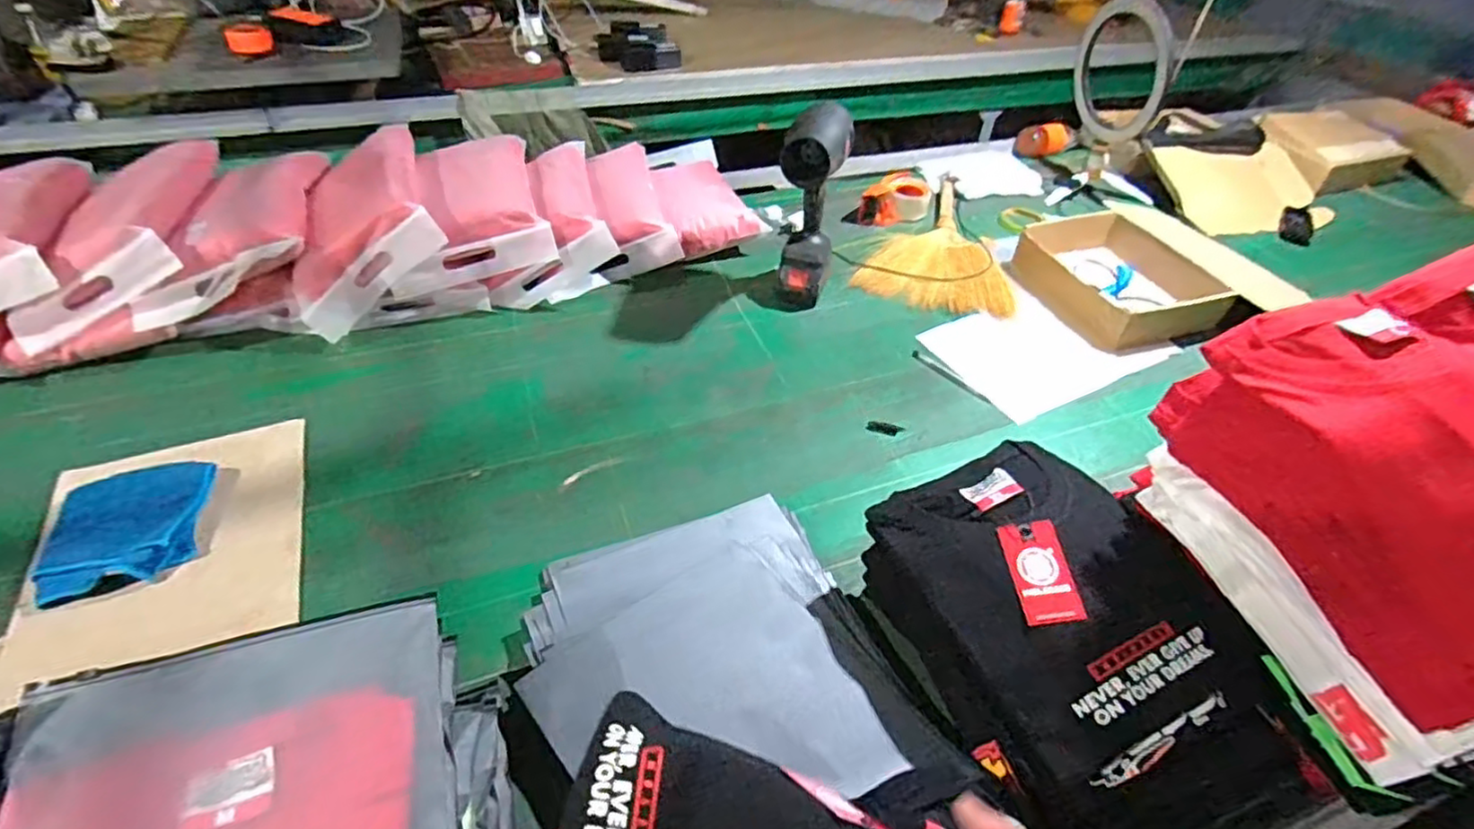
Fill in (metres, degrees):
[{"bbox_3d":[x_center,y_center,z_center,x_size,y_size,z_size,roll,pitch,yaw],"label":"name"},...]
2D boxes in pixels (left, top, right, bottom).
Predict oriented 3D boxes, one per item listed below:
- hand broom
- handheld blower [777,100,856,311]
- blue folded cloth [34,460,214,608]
[{"bbox_3d":[0.408,-0.308,1.248,0.263,0.047,0.412,22,47,18],"label":"hand broom"},{"bbox_3d":[0.111,-0.305,1.032,0.087,0.297,0.105,15,45,12],"label":"handheld blower"},{"bbox_3d":[-0.671,0.121,0.742,0.143,0.025,0.162,-12,46,-16],"label":"blue folded cloth"}]

